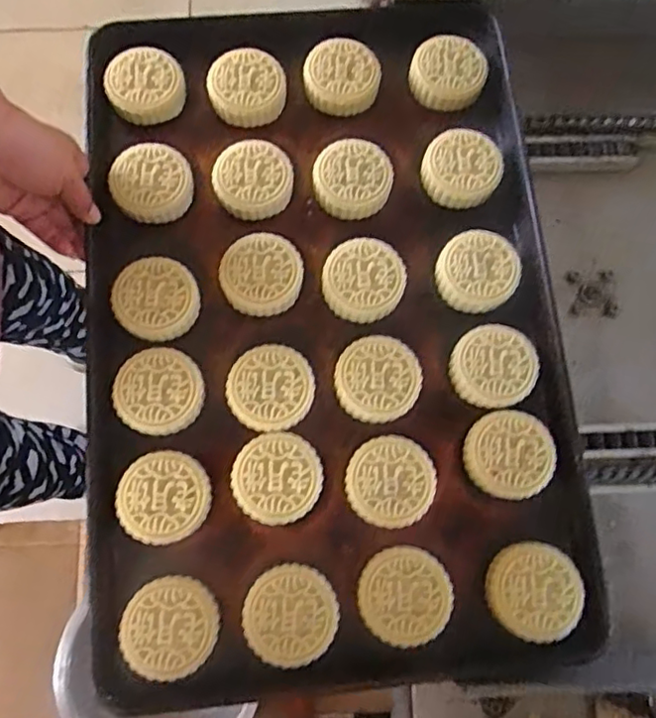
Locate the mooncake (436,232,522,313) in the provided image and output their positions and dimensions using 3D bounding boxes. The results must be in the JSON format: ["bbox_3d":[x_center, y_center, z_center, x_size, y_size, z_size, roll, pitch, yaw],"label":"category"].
[{"bbox_3d":[0.134,-0.078,0.537,0.069,0.026,0.070,0,80,1],"label":"mooncake"}]

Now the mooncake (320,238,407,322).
[{"bbox_3d":[0.031,-0.069,0.530,0.069,0.027,0.071,0,80,1],"label":"mooncake"}]

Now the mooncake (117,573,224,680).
[{"bbox_3d":[-0.120,0.204,0.457,0.070,0.019,0.068,0,80,1],"label":"mooncake"}]

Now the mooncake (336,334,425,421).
[{"bbox_3d":[0.042,0.018,0.512,0.070,0.027,0.069,0,80,1],"label":"mooncake"}]

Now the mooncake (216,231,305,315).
[{"bbox_3d":[-0.058,-0.074,0.529,0.070,0.023,0.067,13,81,3],"label":"mooncake"}]

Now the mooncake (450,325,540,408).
[{"bbox_3d":[0.143,0.007,0.521,0.072,0.026,0.067,0,80,1],"label":"mooncake"}]

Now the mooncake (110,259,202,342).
[{"bbox_3d":[-0.148,-0.052,0.519,0.071,0.021,0.070,0,80,1],"label":"mooncake"}]

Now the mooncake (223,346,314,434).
[{"bbox_3d":[-0.048,0.025,0.507,0.070,0.024,0.071,20,81,5],"label":"mooncake"}]

